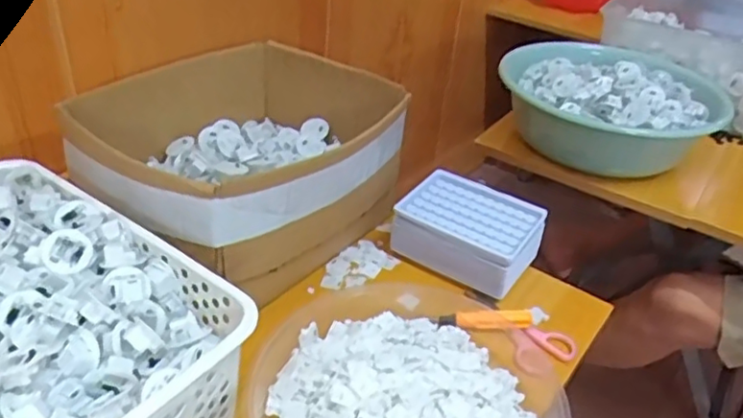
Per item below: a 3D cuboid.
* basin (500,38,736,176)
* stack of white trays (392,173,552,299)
[{"bbox_3d":[0.323,-0.139,0.865,0.285,0.094,0.260,25,38,24],"label":"basin"},{"bbox_3d":[0.102,0.023,0.647,0.140,0.054,0.102,26,39,26],"label":"stack of white trays"}]

